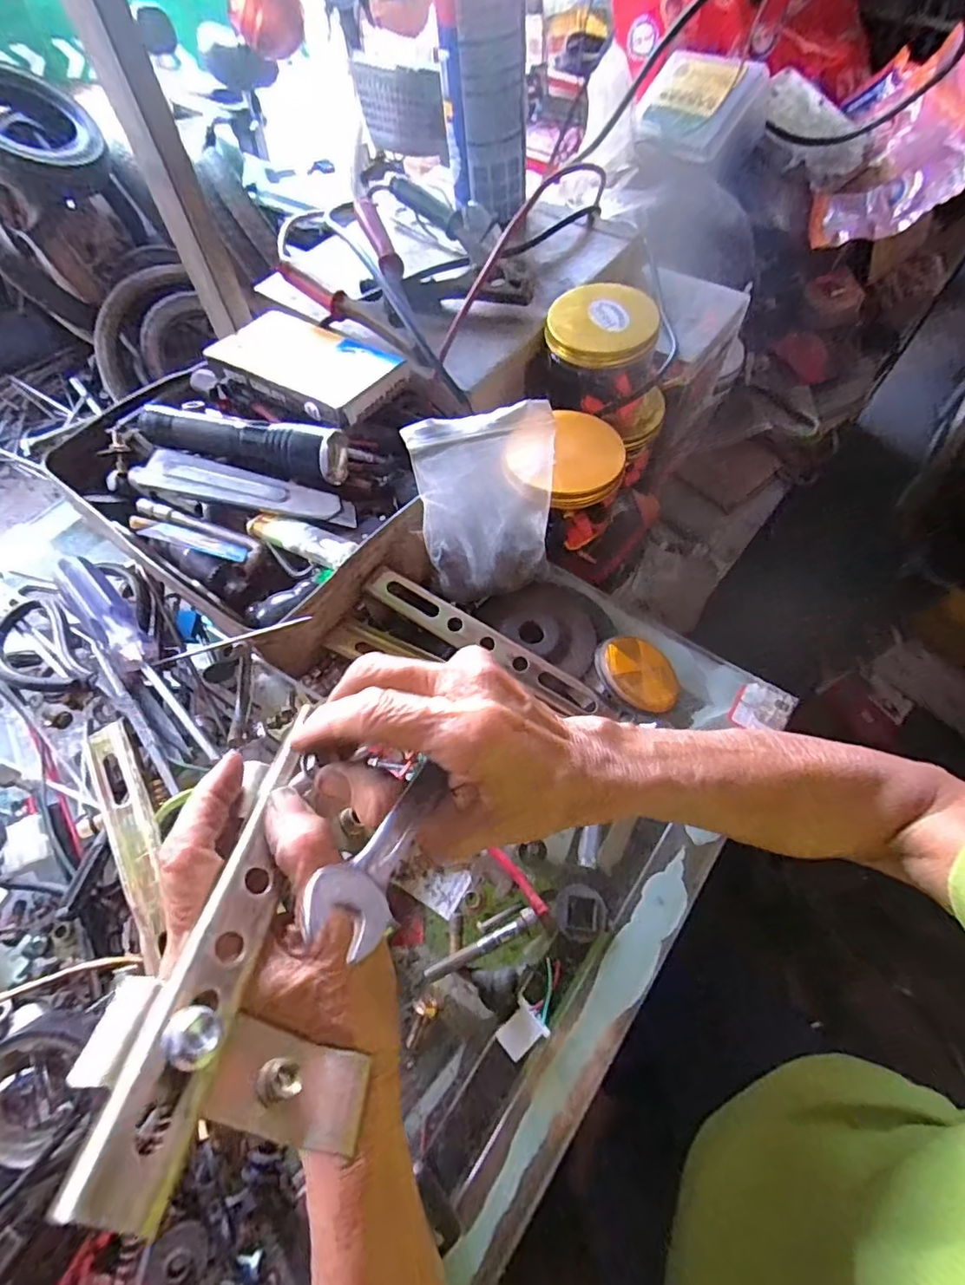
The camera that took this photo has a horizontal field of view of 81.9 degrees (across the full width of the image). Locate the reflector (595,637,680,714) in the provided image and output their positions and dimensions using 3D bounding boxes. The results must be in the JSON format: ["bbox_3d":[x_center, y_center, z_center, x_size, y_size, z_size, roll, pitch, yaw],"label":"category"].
[{"bbox_3d":[0.097,0.018,0.345,0.055,0.006,0.052,42,49,7],"label":"reflector"}]

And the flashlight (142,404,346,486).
[{"bbox_3d":[-0.165,-0.141,0.381,0.143,0.031,0.032,15,63,8],"label":"flashlight"}]

